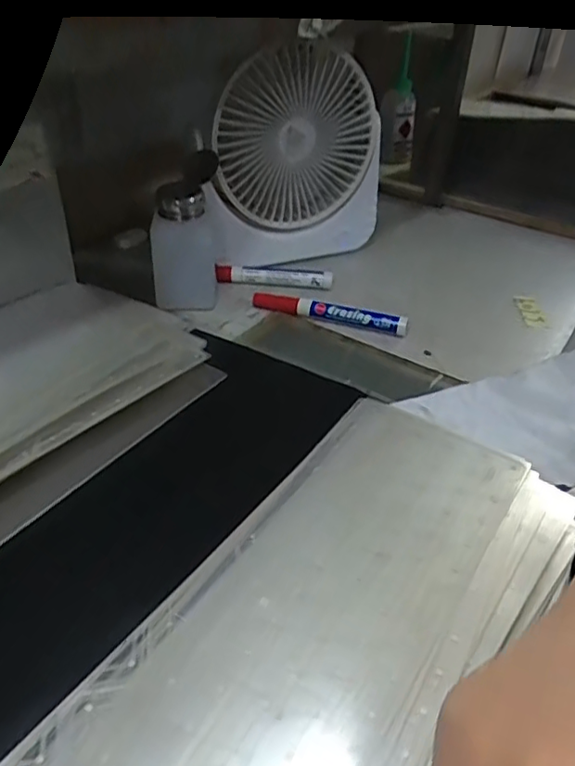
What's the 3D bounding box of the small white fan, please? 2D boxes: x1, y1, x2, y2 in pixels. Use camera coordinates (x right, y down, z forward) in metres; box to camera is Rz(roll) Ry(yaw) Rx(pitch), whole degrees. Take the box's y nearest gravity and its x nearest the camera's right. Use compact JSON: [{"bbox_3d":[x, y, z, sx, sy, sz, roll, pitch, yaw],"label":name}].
[{"bbox_3d":[0.008,-0.201,0.565,0.171,0.194,0.051,-22,40,-27],"label":"small white fan"}]

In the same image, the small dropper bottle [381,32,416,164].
[{"bbox_3d":[0.159,-0.388,0.842,0.051,0.197,0.043,11,66,9],"label":"small dropper bottle"}]

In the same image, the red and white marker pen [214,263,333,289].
[{"bbox_3d":[-0.013,-0.104,0.577,0.111,0.012,0.015,4,35,1],"label":"red and white marker pen"}]

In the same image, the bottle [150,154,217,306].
[{"bbox_3d":[-0.089,-0.130,0.526,0.063,0.119,0.057,-6,35,-8],"label":"bottle"}]

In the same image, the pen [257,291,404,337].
[{"bbox_3d":[0.036,-0.063,0.528,0.138,0.019,0.016,13,37,14],"label":"pen"}]

